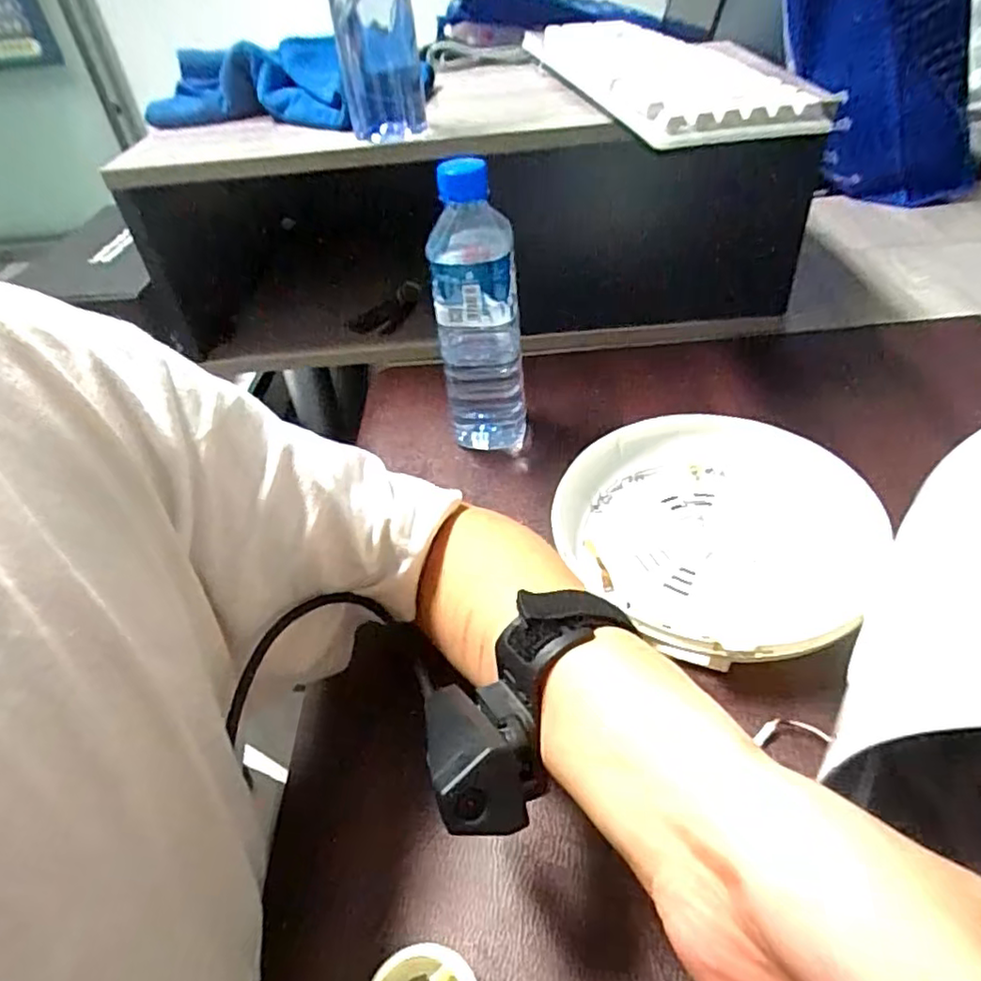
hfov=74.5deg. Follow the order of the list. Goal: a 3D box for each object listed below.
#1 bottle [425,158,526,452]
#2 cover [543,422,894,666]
[{"bbox_3d":[-0.009,-0.126,0.479,0.058,0.213,0.058,-5,43,0],"label":"bottle"},{"bbox_3d":[0.149,0.020,0.422,0.171,0.045,0.191,-34,48,-27],"label":"cover"}]

